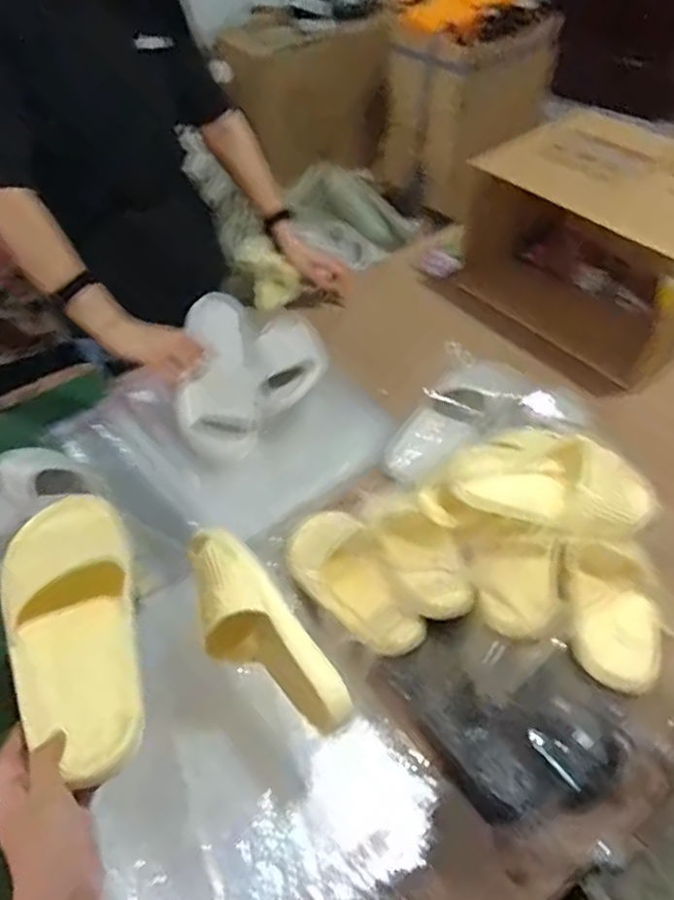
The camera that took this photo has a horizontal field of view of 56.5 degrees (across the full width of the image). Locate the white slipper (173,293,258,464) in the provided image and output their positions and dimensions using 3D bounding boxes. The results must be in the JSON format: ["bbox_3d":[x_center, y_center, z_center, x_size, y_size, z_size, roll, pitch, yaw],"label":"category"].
[{"bbox_3d":[-0.188,-0.116,0.977,0.129,0.080,0.270,-2,82,3],"label":"white slipper"}]

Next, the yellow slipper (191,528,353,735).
[{"bbox_3d":[-0.080,0.182,0.613,0.066,0.136,0.217,-34,55,-23],"label":"yellow slipper"}]

